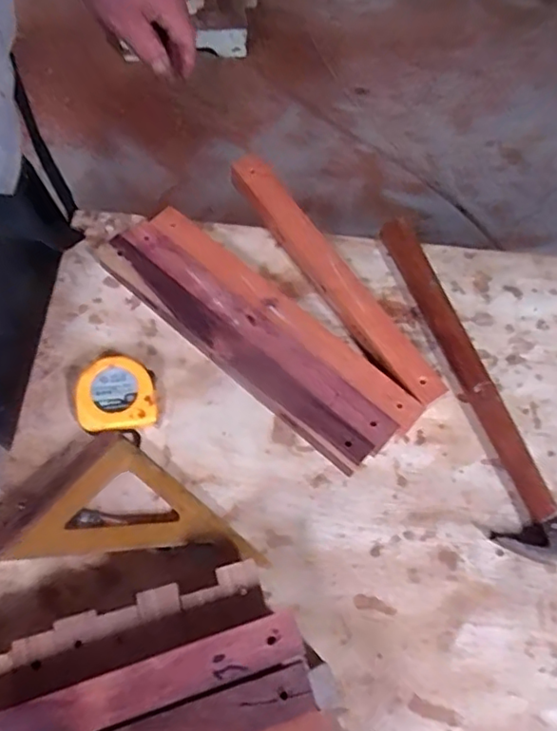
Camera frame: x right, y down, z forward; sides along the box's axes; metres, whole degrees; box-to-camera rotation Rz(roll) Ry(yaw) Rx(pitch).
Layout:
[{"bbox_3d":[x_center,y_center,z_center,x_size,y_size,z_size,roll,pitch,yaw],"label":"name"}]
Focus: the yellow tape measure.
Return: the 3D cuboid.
[{"bbox_3d":[-0.147,0.027,0.536,0.071,0.035,0.067,-7,68,-5],"label":"yellow tape measure"}]

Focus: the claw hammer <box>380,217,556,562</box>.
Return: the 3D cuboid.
[{"bbox_3d":[0.188,0.008,0.569,0.094,0.025,0.361,-18,69,-11],"label":"claw hammer"}]

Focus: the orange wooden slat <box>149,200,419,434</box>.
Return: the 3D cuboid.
[{"bbox_3d":[0.003,-0.048,0.576,0.319,0.036,0.033,40,70,13],"label":"orange wooden slat"}]

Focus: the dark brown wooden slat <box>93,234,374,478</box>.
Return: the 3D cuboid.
[{"bbox_3d":[-0.048,-0.015,0.555,0.318,0.032,0.032,39,70,13],"label":"dark brown wooden slat"}]

